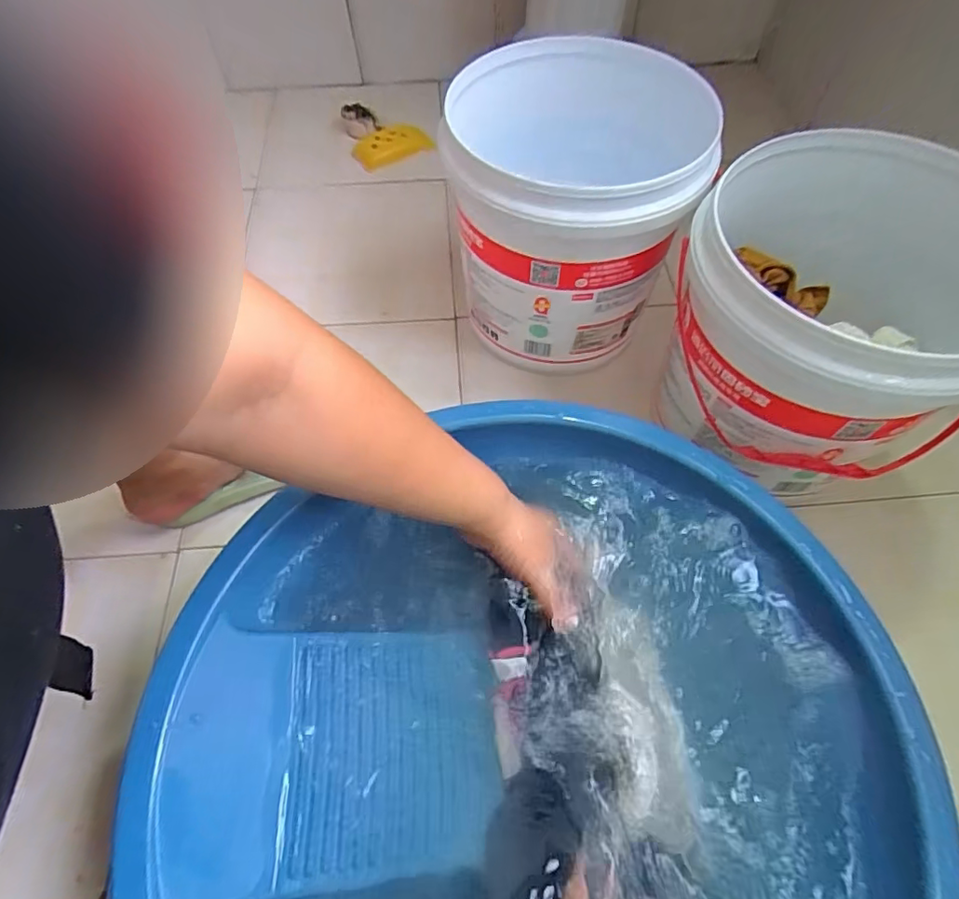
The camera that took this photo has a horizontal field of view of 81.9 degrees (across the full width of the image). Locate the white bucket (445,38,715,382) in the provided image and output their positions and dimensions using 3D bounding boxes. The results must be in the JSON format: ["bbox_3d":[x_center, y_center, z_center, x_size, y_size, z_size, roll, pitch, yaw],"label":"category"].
[{"bbox_3d":[0.094,-0.260,0.641,0.247,0.280,0.271,-1,59,2],"label":"white bucket"}]

